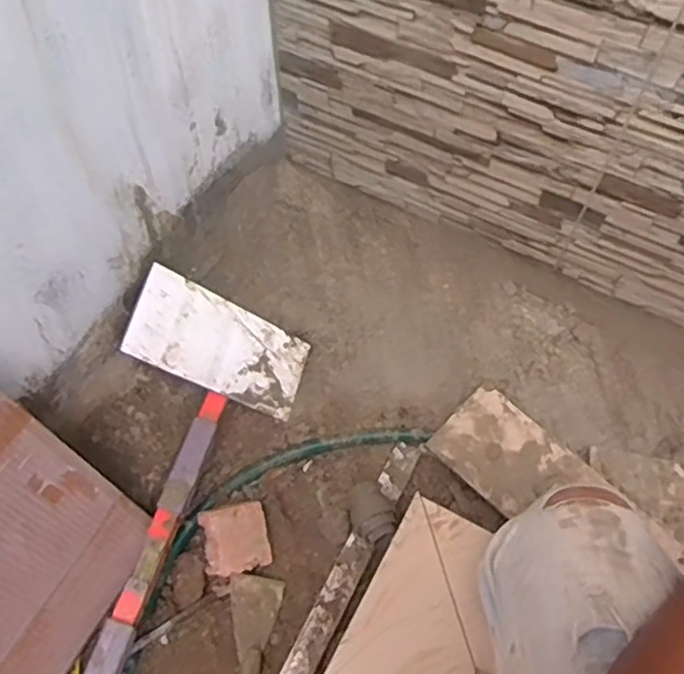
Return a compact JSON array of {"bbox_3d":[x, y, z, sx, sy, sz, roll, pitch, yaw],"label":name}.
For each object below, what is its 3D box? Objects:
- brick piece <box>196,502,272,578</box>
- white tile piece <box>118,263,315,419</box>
[{"bbox_3d":[-0.126,0.236,0.790,0.076,0.033,0.075,-12,61,-7],"label":"brick piece"},{"bbox_3d":[-0.144,0.012,0.824,0.010,0.241,0.109,-5,63,48],"label":"white tile piece"}]

